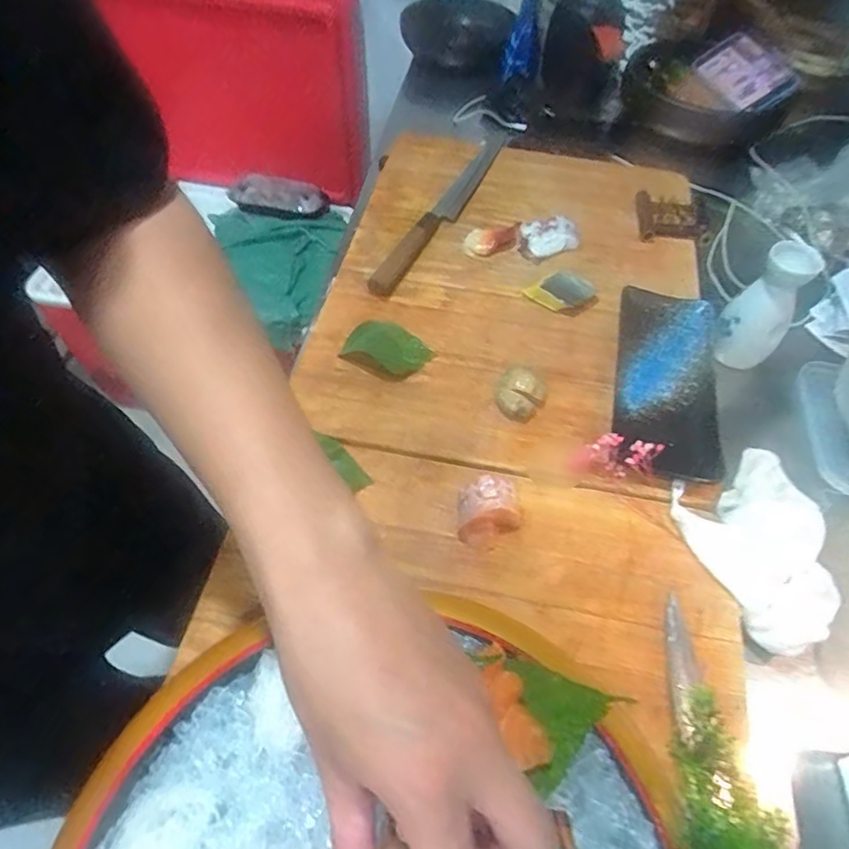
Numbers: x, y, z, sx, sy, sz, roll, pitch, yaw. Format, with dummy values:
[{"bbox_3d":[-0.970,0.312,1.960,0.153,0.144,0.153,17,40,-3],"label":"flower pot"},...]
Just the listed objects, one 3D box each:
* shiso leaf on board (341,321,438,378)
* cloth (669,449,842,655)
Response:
[{"bbox_3d":[-0.033,-0.076,0.559,0.080,0.010,0.060,24,57,13],"label":"shiso leaf on board"},{"bbox_3d":[0.274,0.091,0.462,0.136,0.037,0.141,-19,58,-16],"label":"cloth"}]

